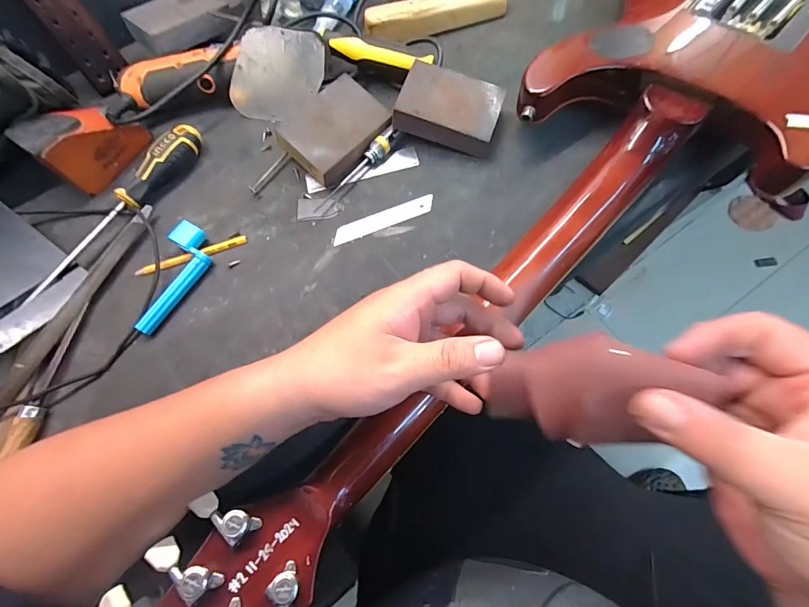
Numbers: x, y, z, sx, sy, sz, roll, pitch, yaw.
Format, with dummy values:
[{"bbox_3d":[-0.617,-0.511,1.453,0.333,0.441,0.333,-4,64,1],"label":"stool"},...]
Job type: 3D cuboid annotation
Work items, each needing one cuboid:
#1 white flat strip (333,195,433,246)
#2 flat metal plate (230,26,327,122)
[{"bbox_3d":[-0.021,-0.084,0.385,0.103,0.004,0.020,-21,67,-3],"label":"white flat strip"},{"bbox_3d":[-0.140,-0.243,0.414,0.129,0.075,0.006,-16,42,33],"label":"flat metal plate"}]

